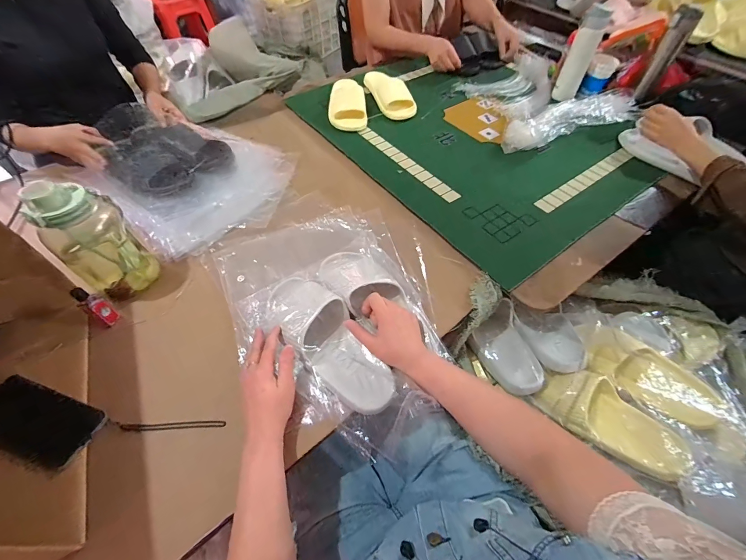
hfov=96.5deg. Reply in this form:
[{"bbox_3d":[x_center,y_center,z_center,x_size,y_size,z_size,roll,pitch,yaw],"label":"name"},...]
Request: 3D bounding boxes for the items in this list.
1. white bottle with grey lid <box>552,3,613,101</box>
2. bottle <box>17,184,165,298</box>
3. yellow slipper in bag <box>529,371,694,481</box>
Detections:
[{"bbox_3d":[0.574,-0.626,0.914,0.072,0.205,0.055,23,58,16],"label":"white bottle with grey lid"},{"bbox_3d":[-0.451,-0.068,0.542,0.091,0.208,0.106,35,61,22],"label":"bottle"},{"bbox_3d":[0.386,0.220,0.546,0.101,0.069,0.213,-33,39,-23],"label":"yellow slipper in bag"}]

